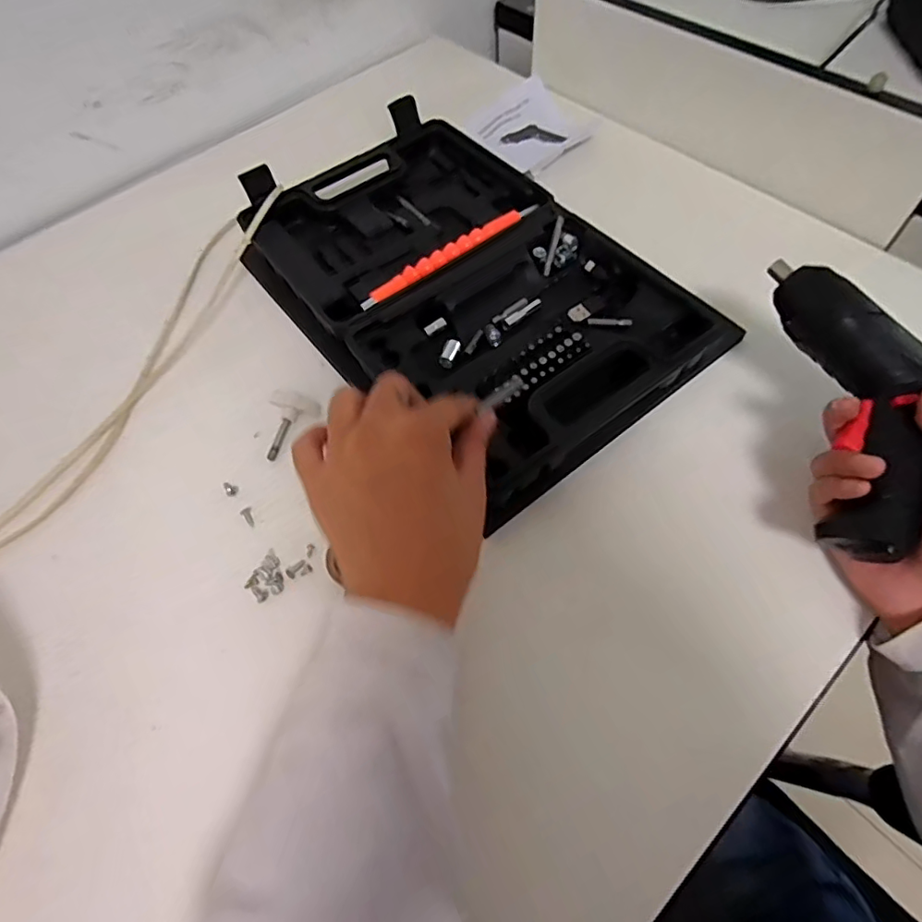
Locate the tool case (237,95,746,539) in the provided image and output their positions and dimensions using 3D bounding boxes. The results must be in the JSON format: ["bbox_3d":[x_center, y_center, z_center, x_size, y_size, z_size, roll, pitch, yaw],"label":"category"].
[{"bbox_3d":[-0.004,-0.140,0.426,0.224,0.045,0.354,-35,67,-16],"label":"tool case"}]

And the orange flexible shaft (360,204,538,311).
[{"bbox_3d":[-0.006,-0.161,0.429,0.165,0.009,0.015,-35,67,-16],"label":"orange flexible shaft"}]

